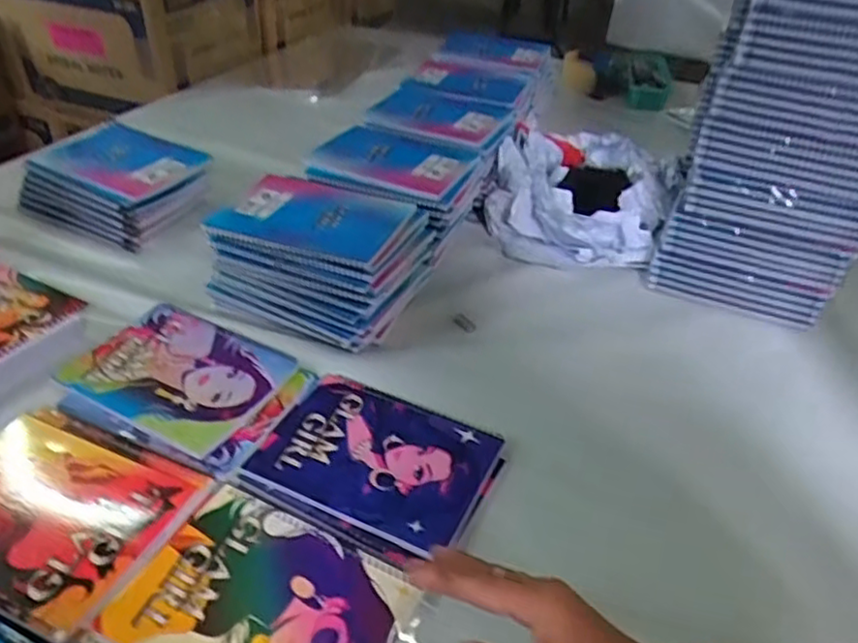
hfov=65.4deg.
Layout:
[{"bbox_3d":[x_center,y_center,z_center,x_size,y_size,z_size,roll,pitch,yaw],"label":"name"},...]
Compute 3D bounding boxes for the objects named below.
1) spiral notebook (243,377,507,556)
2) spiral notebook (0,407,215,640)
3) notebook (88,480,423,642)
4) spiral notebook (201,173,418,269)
[{"bbox_3d":[-0.049,0.120,0.613,0.196,0.007,0.150,19,39,17],"label":"spiral notebook"},{"bbox_3d":[-0.310,0.147,0.544,0.195,0.007,0.162,18,38,15],"label":"spiral notebook"},{"bbox_3d":[-0.124,0.207,0.494,0.196,0.006,0.148,21,39,19],"label":"notebook"},{"bbox_3d":[-0.130,-0.121,0.755,0.190,0.018,0.155,15,39,12],"label":"spiral notebook"}]

